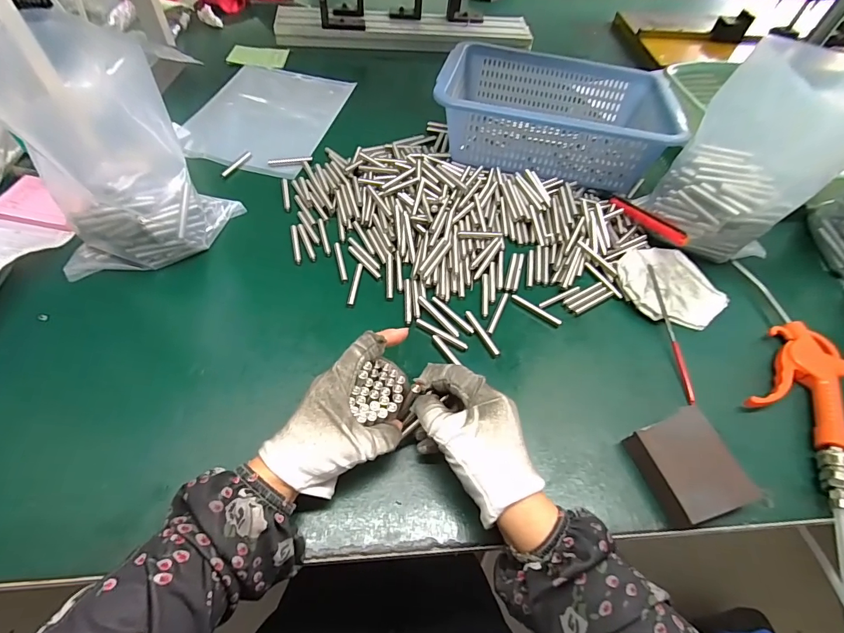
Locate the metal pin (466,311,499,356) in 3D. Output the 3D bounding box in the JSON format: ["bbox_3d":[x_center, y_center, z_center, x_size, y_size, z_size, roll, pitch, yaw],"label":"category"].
[{"bbox_3d":[0.060,0.016,0.417,0.007,0.004,0.057,-22,63,-22],"label":"metal pin"}]

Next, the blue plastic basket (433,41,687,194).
[{"bbox_3d":[0.175,-0.297,0.587,0.302,0.094,0.247,12,56,-2],"label":"blue plastic basket"}]

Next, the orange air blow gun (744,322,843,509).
[{"bbox_3d":[0.352,0.075,0.388,0.075,0.027,0.179,33,58,12],"label":"orange air blow gun"}]

